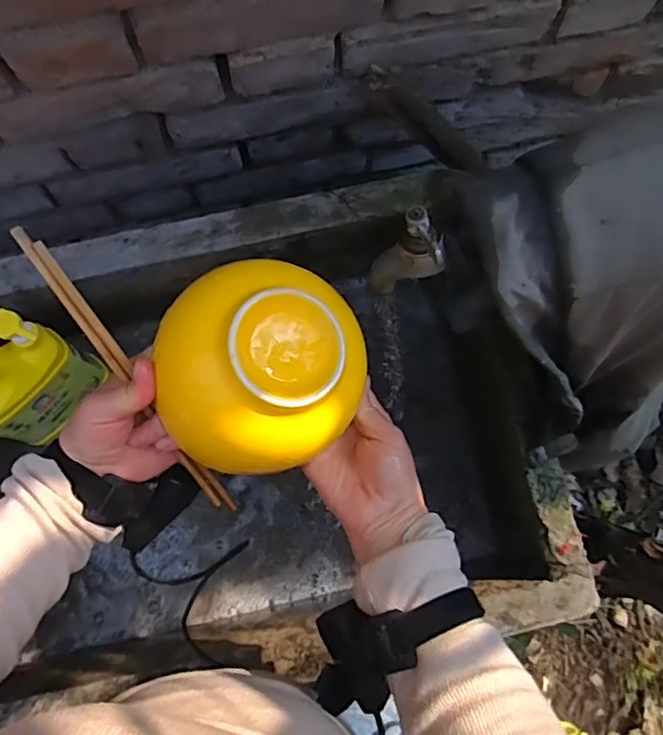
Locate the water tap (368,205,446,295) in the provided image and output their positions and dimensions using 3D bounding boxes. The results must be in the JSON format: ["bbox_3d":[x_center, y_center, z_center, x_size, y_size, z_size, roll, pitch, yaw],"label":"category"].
[{"bbox_3d":[0.054,-0.080,0.394,0.053,0.066,0.030,-7,77,0],"label":"water tap"}]

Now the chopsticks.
[{"bbox_3d":[-0.138,0.013,0.401,0.014,0.012,0.245,-32,112,-6],"label":"chopsticks"}]

